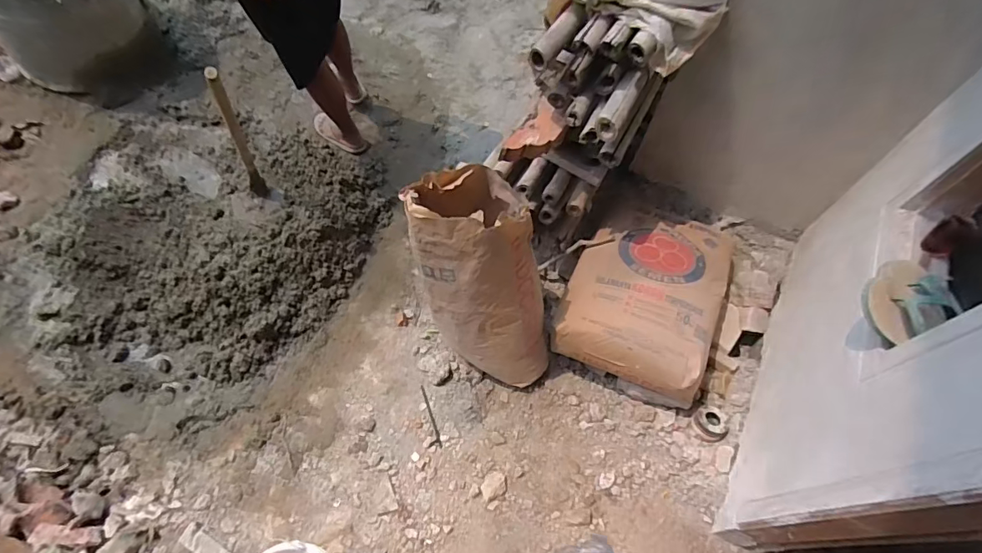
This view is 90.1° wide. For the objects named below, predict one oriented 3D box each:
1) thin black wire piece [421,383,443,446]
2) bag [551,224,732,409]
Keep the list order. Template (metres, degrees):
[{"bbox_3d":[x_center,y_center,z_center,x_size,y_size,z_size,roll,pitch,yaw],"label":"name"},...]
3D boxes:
[{"bbox_3d":[-0.163,0.379,1.337,0.011,0.010,0.180,-16,60,-13],"label":"thin black wire piece"},{"bbox_3d":[0.443,0.017,1.371,0.387,0.175,0.590,24,61,10],"label":"bag"}]

